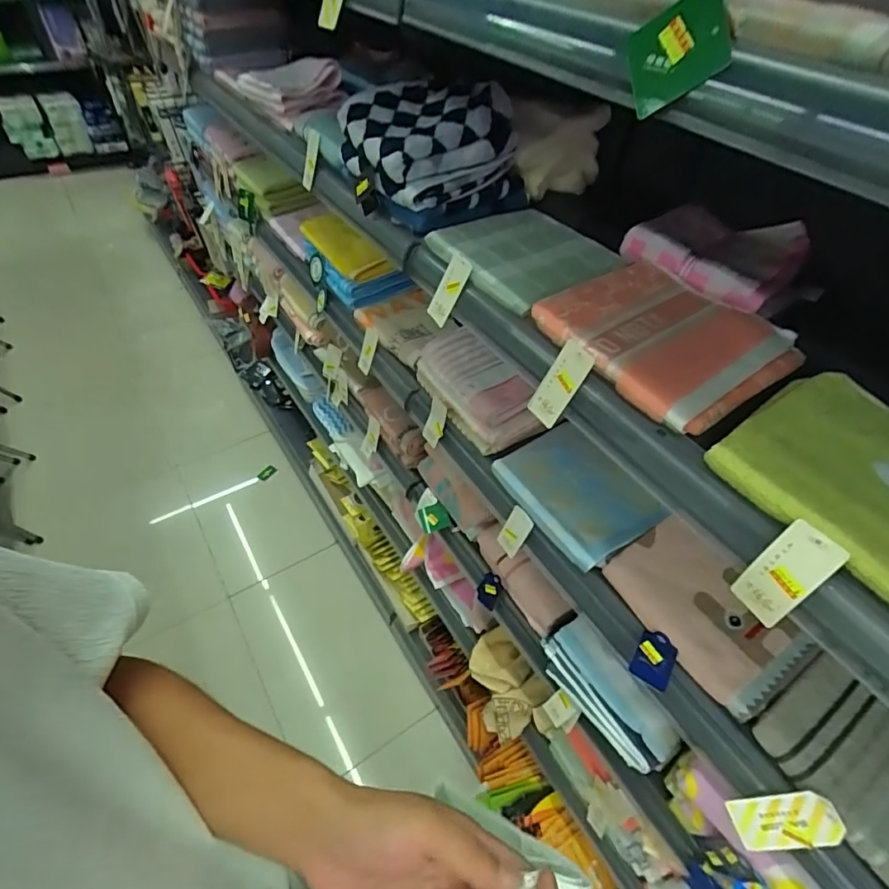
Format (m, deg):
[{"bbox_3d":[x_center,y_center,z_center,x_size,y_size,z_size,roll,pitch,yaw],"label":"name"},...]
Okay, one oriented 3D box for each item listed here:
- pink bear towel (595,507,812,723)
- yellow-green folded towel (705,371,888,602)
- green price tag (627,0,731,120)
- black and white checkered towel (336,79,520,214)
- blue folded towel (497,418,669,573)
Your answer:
[{"bbox_3d":[0.289,0.174,0.547,0.139,0.022,0.186,-24,54,-23],"label":"pink bear towel"},{"bbox_3d":[0.311,0.028,0.352,0.163,0.019,0.183,-29,56,-26],"label":"yellow-green folded towel"},{"bbox_3d":[0.124,-0.209,0.266,0.009,0.043,0.050,-19,10,-37],"label":"green price tag"},{"bbox_3d":[-0.025,-0.388,0.614,0.171,0.096,0.185,-18,52,-19],"label":"black and white checkered towel"},{"bbox_3d":[0.172,0.060,0.652,0.146,0.027,0.187,-25,54,-24],"label":"blue folded towel"}]

